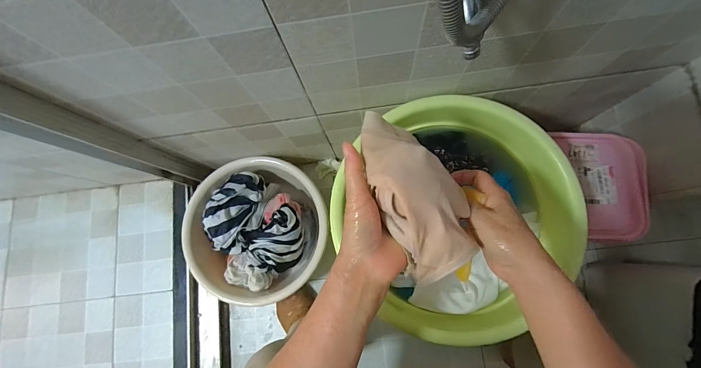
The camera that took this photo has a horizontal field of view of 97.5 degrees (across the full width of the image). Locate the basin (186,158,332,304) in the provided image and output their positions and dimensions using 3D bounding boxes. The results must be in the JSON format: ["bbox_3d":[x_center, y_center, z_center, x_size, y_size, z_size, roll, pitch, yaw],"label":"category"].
[{"bbox_3d":[-0.212,0.108,0.707,0.300,0.124,0.315,-1,79,4],"label":"basin"}]

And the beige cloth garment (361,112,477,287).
[{"bbox_3d":[0.065,0.009,0.293,0.080,0.054,0.161,-27,93,-3],"label":"beige cloth garment"}]

